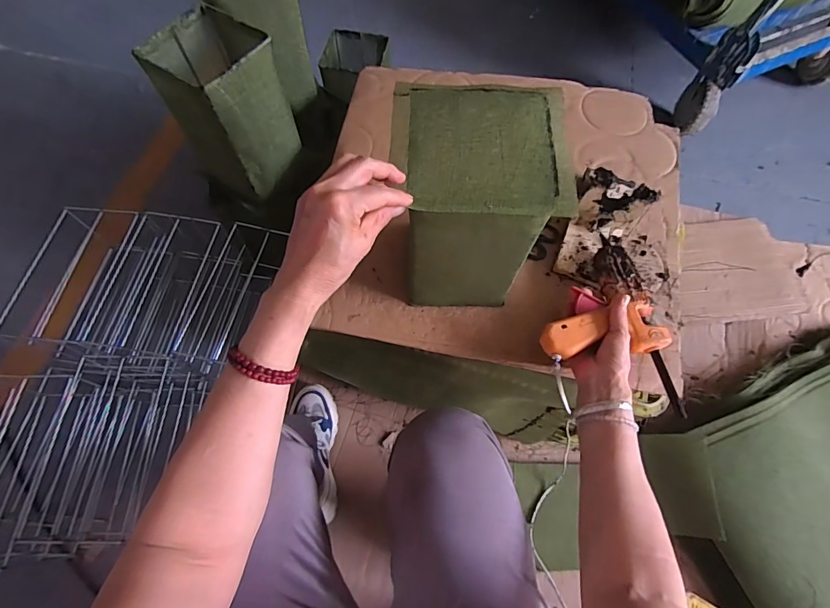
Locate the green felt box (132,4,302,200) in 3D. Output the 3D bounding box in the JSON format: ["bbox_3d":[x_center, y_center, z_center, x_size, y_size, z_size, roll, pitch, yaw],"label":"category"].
[{"bbox_3d":[-0.310,-0.325,0.700,0.150,0.213,0.155,30,69,12],"label":"green felt box"}]

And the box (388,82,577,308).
[{"bbox_3d":[0.065,-0.108,0.510,0.161,0.240,0.150,2,66,0],"label":"box"}]

